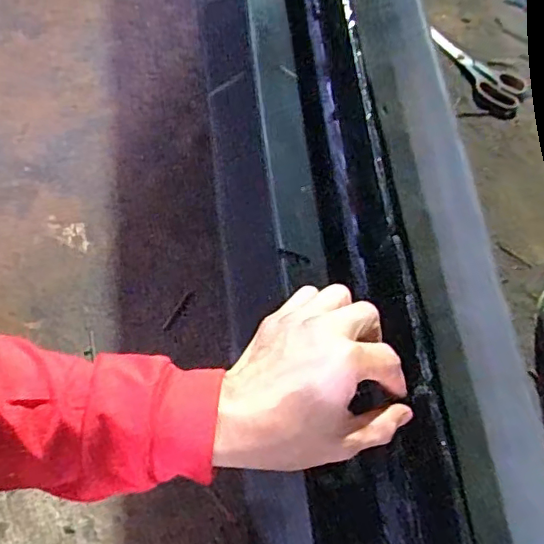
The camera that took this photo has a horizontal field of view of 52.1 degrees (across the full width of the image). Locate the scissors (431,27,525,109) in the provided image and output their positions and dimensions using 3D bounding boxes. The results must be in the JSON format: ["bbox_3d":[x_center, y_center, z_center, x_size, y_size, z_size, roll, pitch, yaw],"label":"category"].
[{"bbox_3d":[0.301,-0.306,0.840,0.171,0.018,0.053,39,73,13],"label":"scissors"}]

